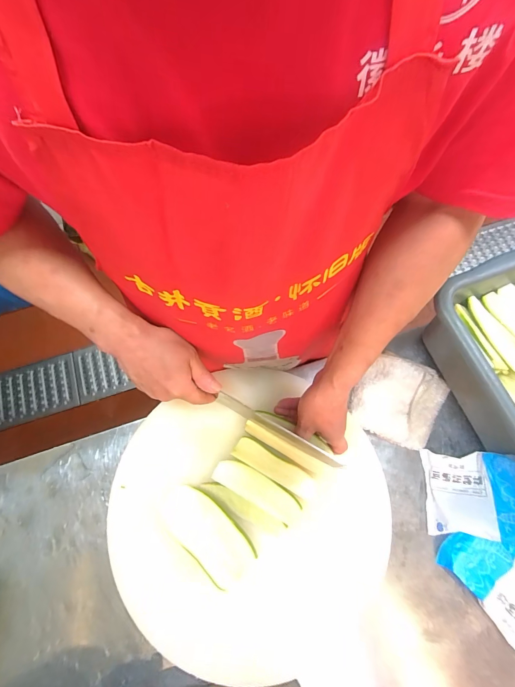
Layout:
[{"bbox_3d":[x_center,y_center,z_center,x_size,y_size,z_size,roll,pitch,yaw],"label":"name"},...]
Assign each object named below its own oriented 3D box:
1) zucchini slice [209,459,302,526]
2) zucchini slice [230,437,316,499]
[{"bbox_3d":[0.000,0.220,0.485,0.136,0.015,0.044,30,75,10],"label":"zucchini slice"},{"bbox_3d":[0.026,0.189,0.494,0.134,0.006,0.034,28,75,10],"label":"zucchini slice"}]

